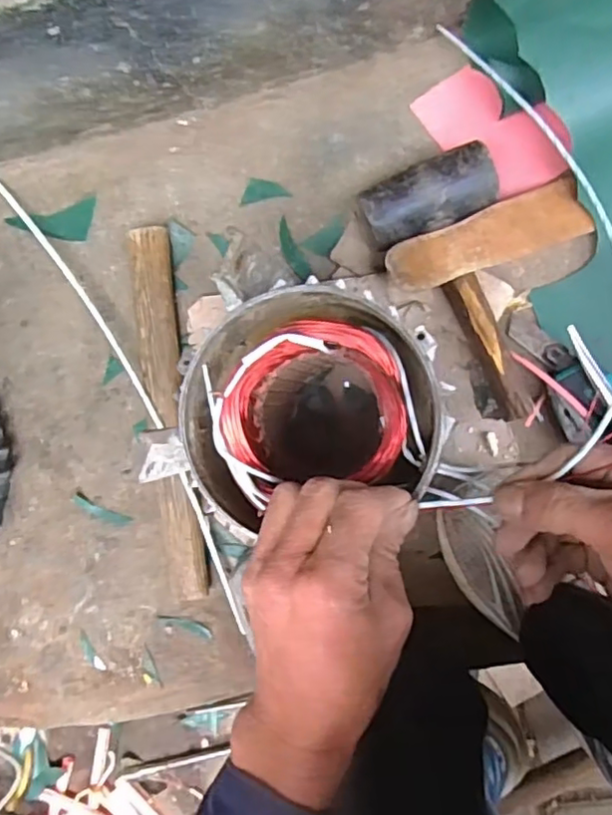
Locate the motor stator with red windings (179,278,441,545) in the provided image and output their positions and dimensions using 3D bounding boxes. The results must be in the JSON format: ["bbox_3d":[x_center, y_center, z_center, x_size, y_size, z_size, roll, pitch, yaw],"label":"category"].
[{"bbox_3d":[0.014,-0.001,0.442,0.149,0.181,0.132,1,89,9],"label":"motor stator with red windings"}]

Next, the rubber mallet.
[{"bbox_3d":[0.125,-0.089,0.481,0.107,0.058,0.201,-23,85,8],"label":"rubber mallet"}]

